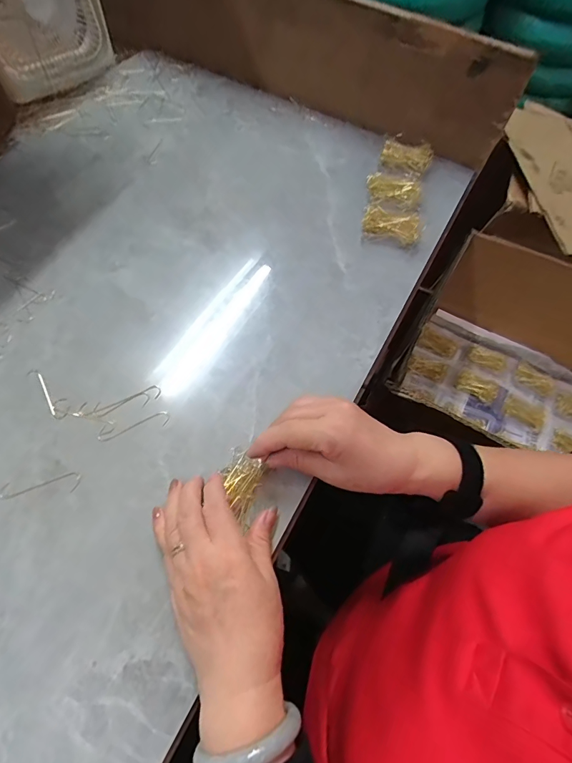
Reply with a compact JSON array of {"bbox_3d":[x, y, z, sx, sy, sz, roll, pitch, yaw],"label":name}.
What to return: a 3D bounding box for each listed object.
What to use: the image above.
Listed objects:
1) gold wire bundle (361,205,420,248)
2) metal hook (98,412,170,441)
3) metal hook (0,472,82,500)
[{"bbox_3d":[0.127,-0.189,0.490,0.067,0.030,0.026,11,61,2],"label":"gold wire bundle"},{"bbox_3d":[-0.139,0.040,0.368,0.064,0.004,0.014,-13,63,-10],"label":"metal hook"},{"bbox_3d":[-0.205,0.086,0.336,0.061,0.004,0.017,-5,62,-6],"label":"metal hook"}]

